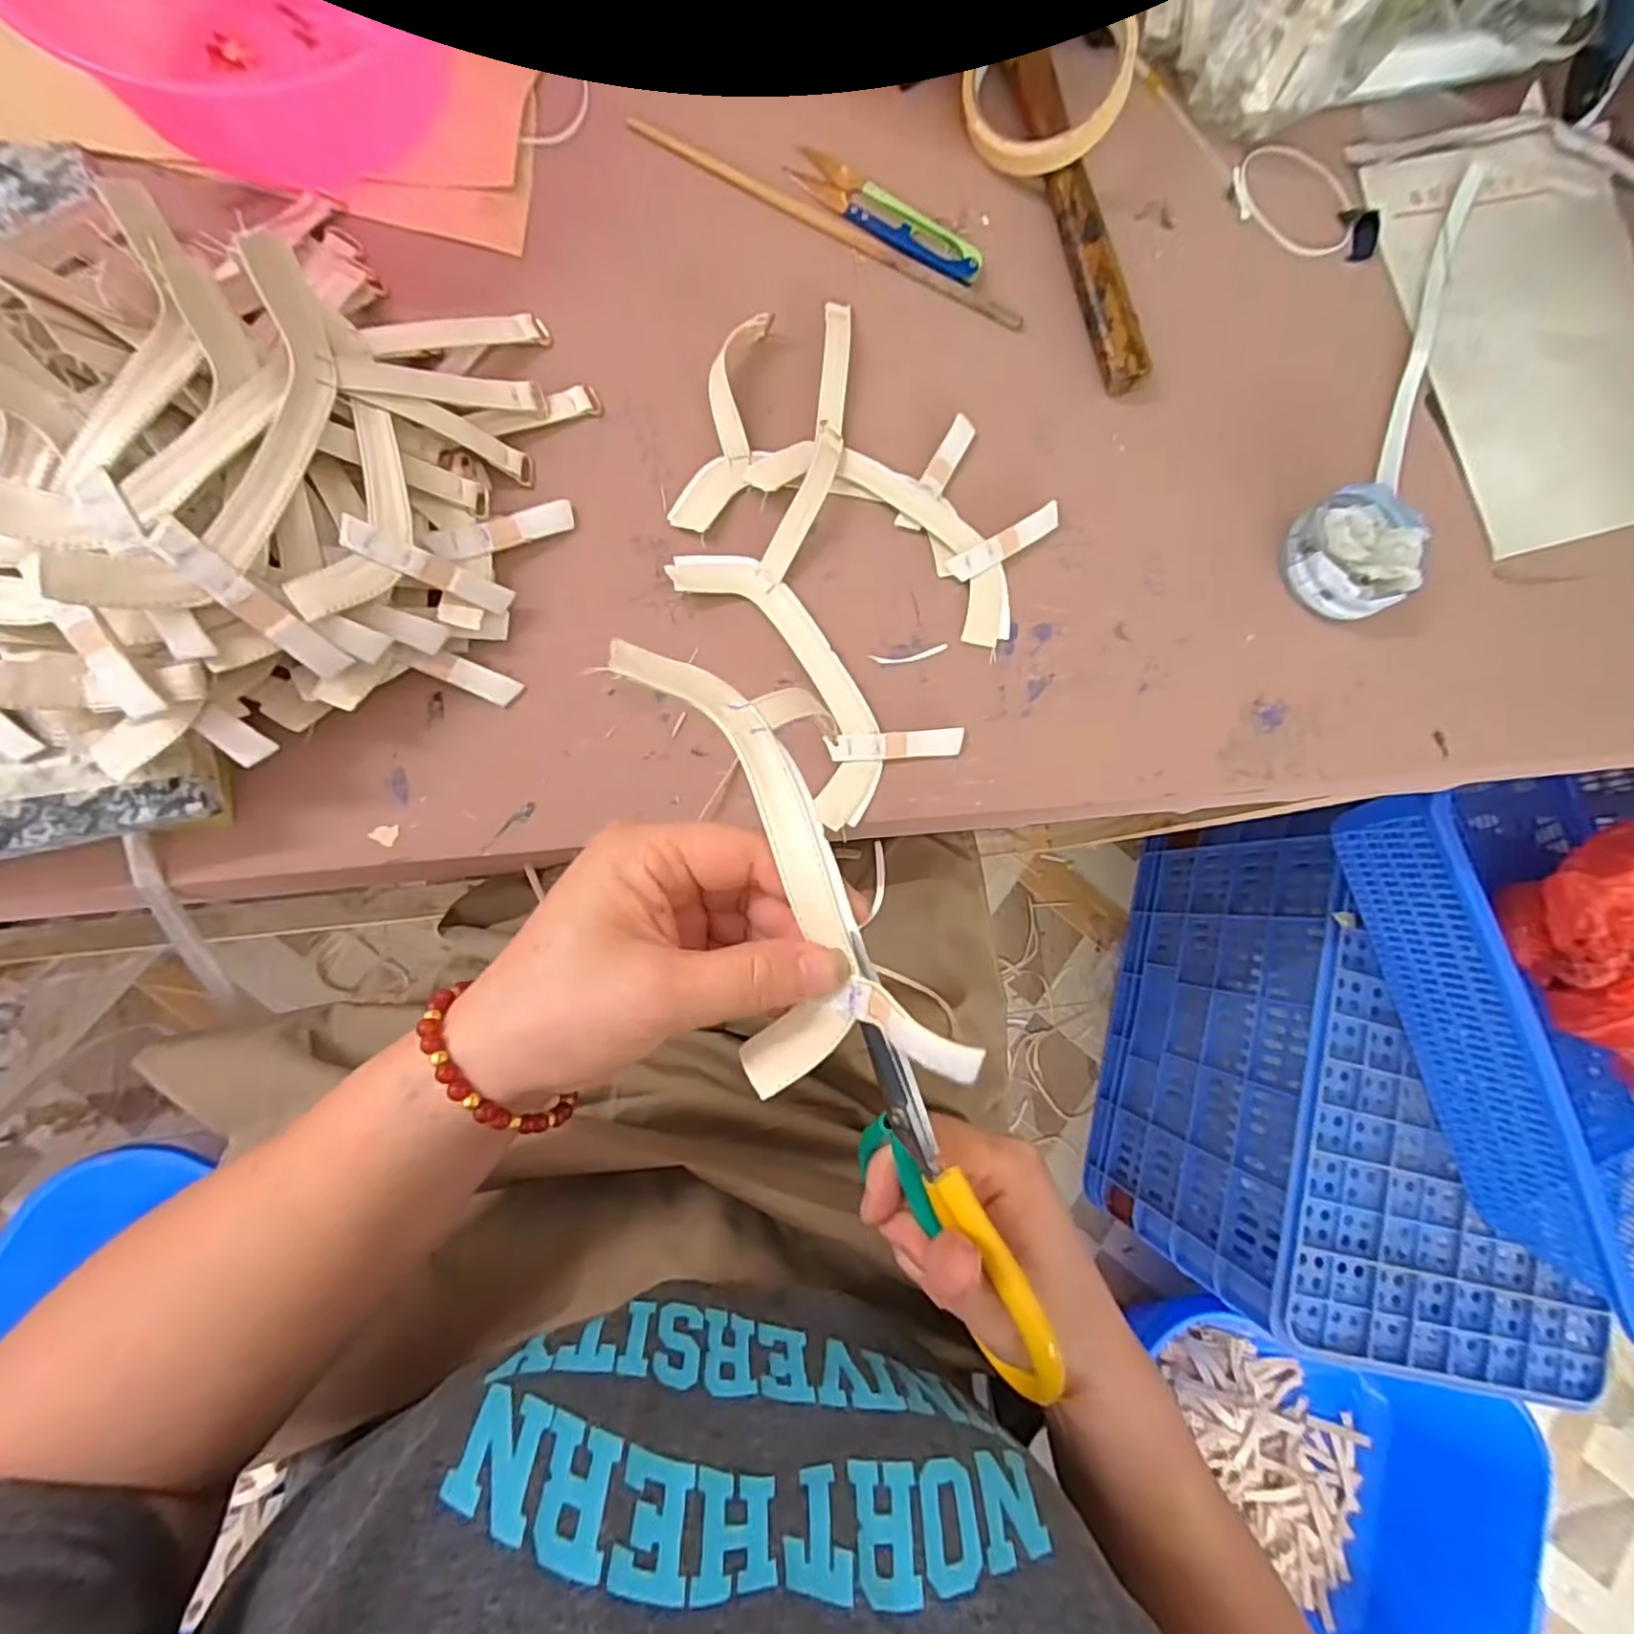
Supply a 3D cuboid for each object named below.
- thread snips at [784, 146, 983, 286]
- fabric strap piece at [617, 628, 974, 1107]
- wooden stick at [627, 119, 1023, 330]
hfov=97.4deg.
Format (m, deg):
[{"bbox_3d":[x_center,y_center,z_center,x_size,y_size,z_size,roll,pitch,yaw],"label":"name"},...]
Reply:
[{"bbox_3d":[0.040,-0.335,0.398,0.116,0.004,0.033,27,82,-6],"label":"thread snips"},{"bbox_3d":[-0.012,0.014,0.227,0.061,0.054,0.154,-21,84,-10],"label":"fabric strap piece"},{"bbox_3d":[0.008,-0.324,0.393,0.233,0.004,0.012,23,82,-6],"label":"wooden stick"}]

